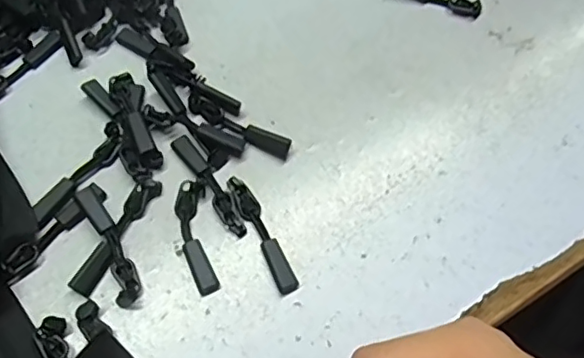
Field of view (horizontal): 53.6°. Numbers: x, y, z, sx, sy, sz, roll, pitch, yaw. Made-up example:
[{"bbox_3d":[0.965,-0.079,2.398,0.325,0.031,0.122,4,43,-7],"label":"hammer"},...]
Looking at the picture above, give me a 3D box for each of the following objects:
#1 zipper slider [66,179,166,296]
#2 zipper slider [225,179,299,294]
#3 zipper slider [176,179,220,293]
[{"bbox_3d":[-0.078,0.024,0.259,0.010,0.004,0.060,26,65,10],"label":"zipper slider"},{"bbox_3d":[-0.014,0.024,0.262,0.010,0.005,0.059,-24,67,-14],"label":"zipper slider"},{"bbox_3d":[-0.043,0.026,0.261,0.014,0.004,0.053,-9,64,-7],"label":"zipper slider"}]

